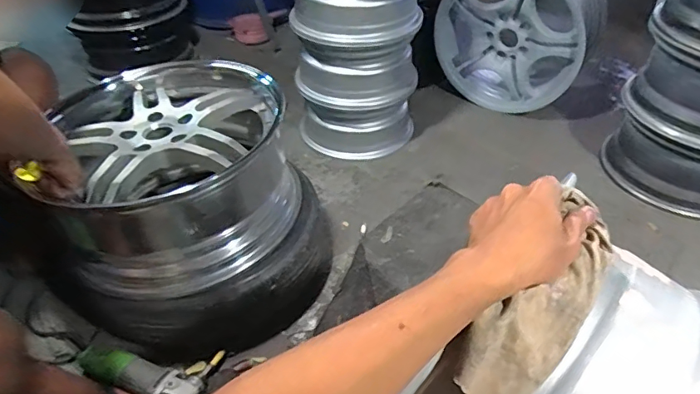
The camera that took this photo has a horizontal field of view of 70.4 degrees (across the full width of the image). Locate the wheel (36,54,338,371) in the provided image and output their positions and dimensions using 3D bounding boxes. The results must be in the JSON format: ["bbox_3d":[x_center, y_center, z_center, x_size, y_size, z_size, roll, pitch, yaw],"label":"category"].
[{"bbox_3d":[-0.355,0.016,1.069,0.576,0.381,0.499,6,43,8],"label":"wheel"}]

